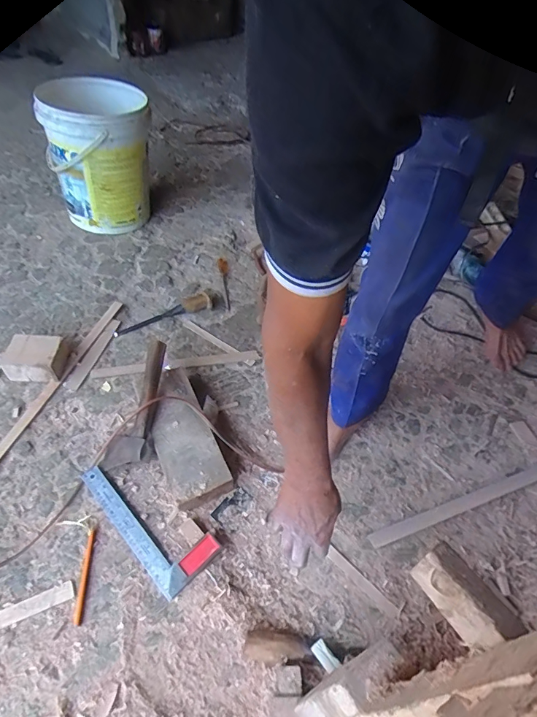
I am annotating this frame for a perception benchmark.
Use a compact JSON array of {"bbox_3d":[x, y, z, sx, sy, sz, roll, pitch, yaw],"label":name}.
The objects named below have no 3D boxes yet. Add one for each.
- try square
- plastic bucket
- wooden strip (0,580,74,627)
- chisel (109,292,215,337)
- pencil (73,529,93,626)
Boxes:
[{"bbox_3d":[-0.240,0.302,0.811,0.301,0.025,0.118,37,56,23],"label":"try square"},{"bbox_3d":[-0.540,-0.646,1.358,0.321,0.387,0.329,-9,52,-13],"label":"plastic bucket"},{"bbox_3d":[-0.424,0.424,0.698,0.180,0.008,0.027,-18,54,-20],"label":"wooden strip"},{"bbox_3d":[-0.294,-0.132,1.158,0.279,0.044,0.060,-19,55,-20],"label":"chisel"},{"bbox_3d":[-0.329,0.384,0.745,0.012,0.004,0.154,-2,51,-8],"label":"pencil"}]

